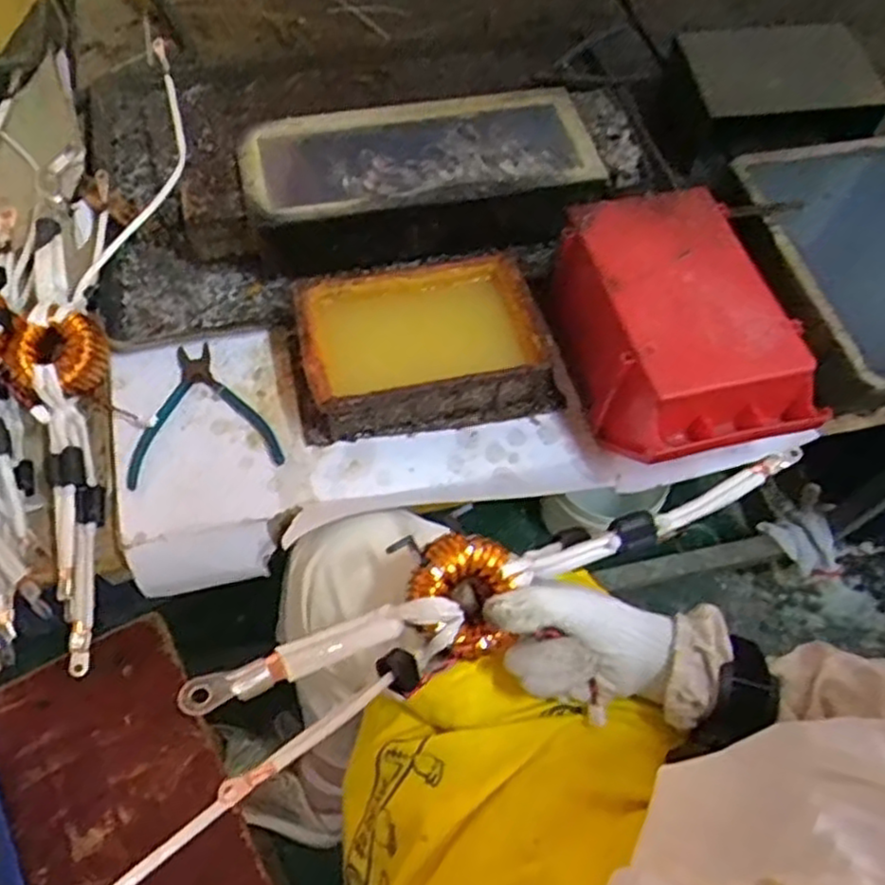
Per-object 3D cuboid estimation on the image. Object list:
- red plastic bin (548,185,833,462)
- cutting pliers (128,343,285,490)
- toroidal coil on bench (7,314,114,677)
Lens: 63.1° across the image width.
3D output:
[{"bbox_3d":[0.196,-0.098,0.624,0.154,0.102,0.243,-12,62,-10],"label":"red plastic bin"},{"bbox_3d":[-0.215,-0.031,0.640,0.126,0.017,0.137,-11,62,-9],"label":"cutting pliers"},{"bbox_3d":[-0.310,0.035,0.596,0.071,0.042,0.300,-9,76,-8],"label":"toroidal coil on bench"}]

